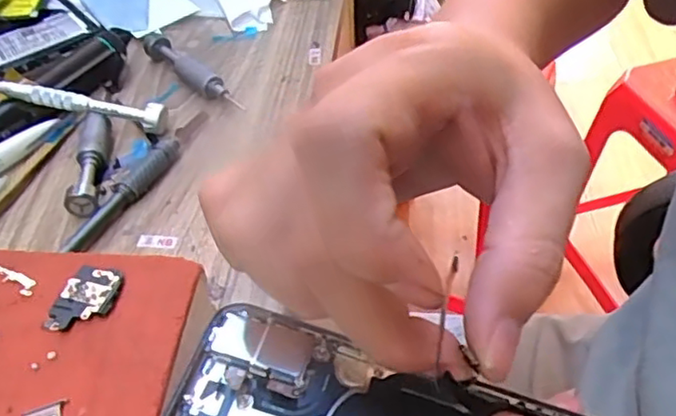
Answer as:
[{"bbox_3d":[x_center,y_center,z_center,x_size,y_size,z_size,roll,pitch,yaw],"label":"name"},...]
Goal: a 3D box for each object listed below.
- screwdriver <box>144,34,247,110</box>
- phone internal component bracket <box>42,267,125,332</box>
[{"bbox_3d":[-0.100,-0.094,0.424,0.012,0.013,0.108,-36,54,-28],"label":"screwdriver"},{"bbox_3d":[-0.099,0.036,0.250,0.022,0.004,0.030,12,47,15],"label":"phone internal component bracket"}]

